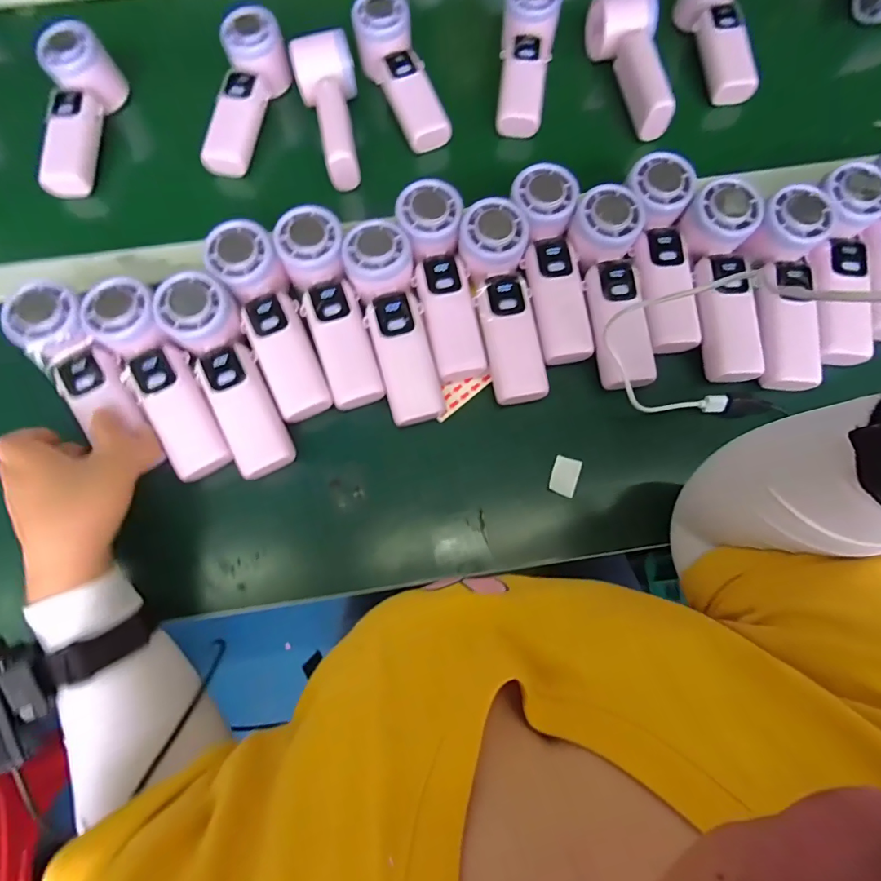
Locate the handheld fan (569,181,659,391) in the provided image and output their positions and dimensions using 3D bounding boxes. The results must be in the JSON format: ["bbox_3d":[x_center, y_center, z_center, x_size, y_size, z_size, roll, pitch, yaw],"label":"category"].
[{"bbox_3d":[0.147,-0.128,0.387,0.052,0.030,0.167,-8,89,-2],"label":"handheld fan"}]

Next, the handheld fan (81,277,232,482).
[{"bbox_3d":[-0.221,-0.052,0.357,0.056,0.037,0.168,-32,75,-9],"label":"handheld fan"}]

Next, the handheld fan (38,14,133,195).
[{"bbox_3d":[-0.361,-0.325,0.455,0.057,0.061,0.162,-2,72,0],"label":"handheld fan"}]

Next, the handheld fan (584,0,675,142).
[{"bbox_3d":[0.196,-0.391,0.477,0.062,0.051,0.160,-3,72,0],"label":"handheld fan"}]

